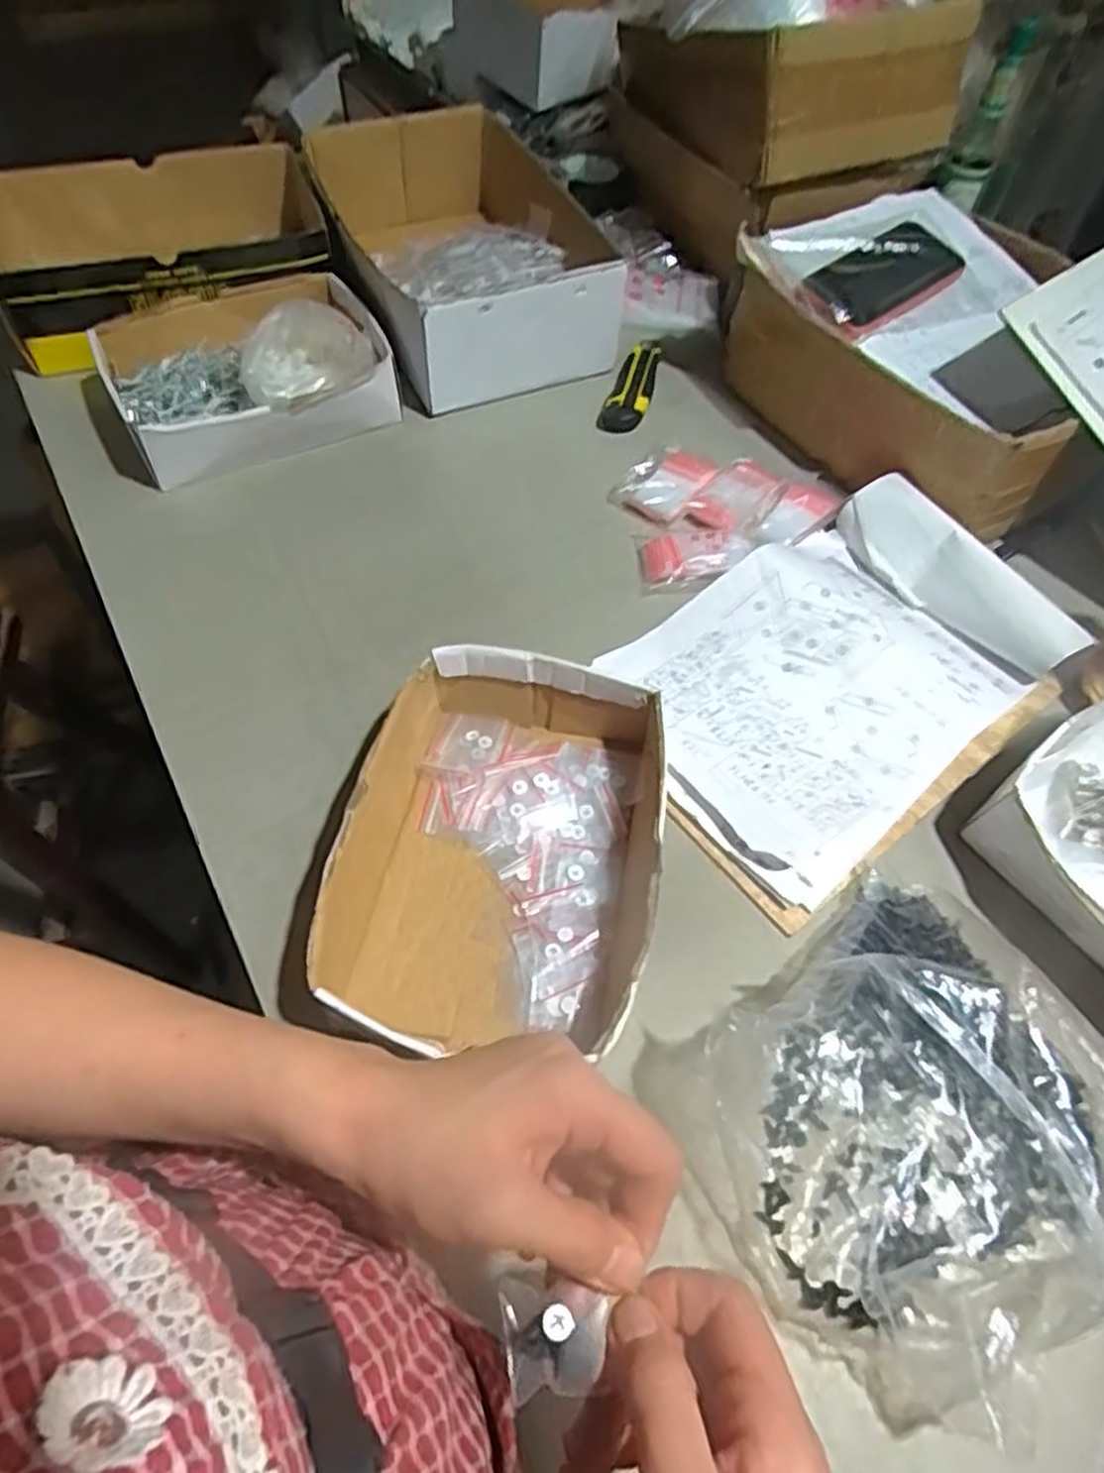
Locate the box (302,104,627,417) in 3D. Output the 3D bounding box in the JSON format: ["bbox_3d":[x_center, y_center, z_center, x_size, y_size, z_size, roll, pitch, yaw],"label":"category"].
[{"bbox_3d":[-0.090,-0.467,0.770,0.238,0.131,0.308,-20,60,-15],"label":"box"}]

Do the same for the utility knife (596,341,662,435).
[{"bbox_3d":[0.082,-0.343,0.767,0.041,0.021,0.139,17,58,8],"label":"utility knife"}]

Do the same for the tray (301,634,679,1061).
[{"bbox_3d":[-0.034,0.063,0.484,0.201,0.062,0.238,12,57,5],"label":"tray"}]

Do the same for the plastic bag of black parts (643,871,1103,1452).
[{"bbox_3d":[0.188,0.197,0.404,0.207,0.084,0.203,-29,63,-19],"label":"plastic bag of black parts"}]

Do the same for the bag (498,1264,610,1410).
[{"bbox_3d":[0.001,0.210,0.282,0.036,0.019,0.038,-10,58,-9],"label":"bag"}]

